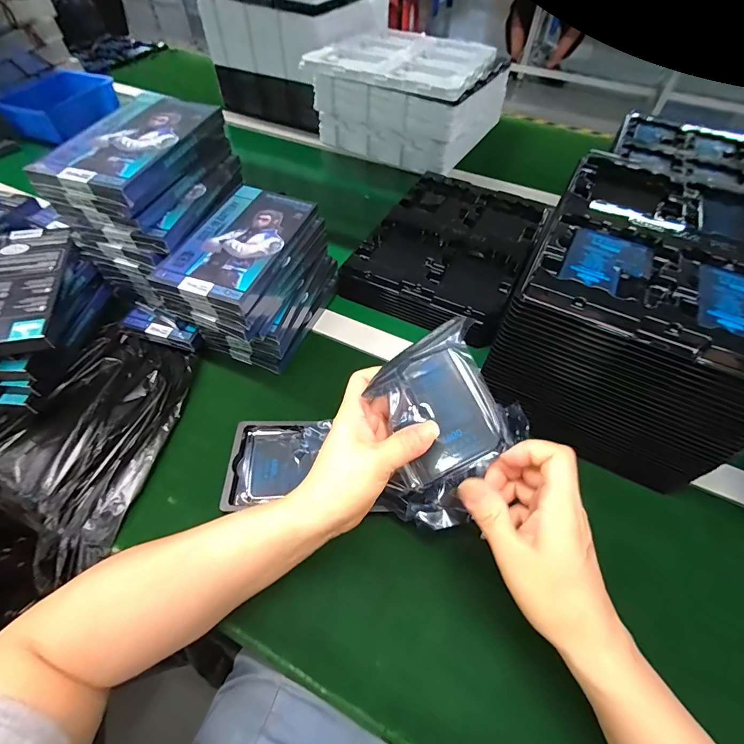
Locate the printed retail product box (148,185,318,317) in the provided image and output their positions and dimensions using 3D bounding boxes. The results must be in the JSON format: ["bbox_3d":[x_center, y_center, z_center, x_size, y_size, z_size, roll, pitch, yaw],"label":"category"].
[{"bbox_3d":[-0.131,-0.130,0.388,0.095,0.018,0.161,16,55,9],"label":"printed retail product box"}]

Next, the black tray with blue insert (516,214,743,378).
[{"bbox_3d":[0.239,-0.066,0.306,0.207,0.018,0.134,24,57,15],"label":"black tray with blue insert"}]

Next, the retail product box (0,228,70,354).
[{"bbox_3d":[-0.349,-0.081,0.363,0.097,0.015,0.164,-11,55,-10],"label":"retail product box"}]

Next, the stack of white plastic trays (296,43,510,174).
[{"bbox_3d":[0.078,-0.547,0.767,0.312,0.149,0.312,21,56,13],"label":"stack of white plastic trays"}]

